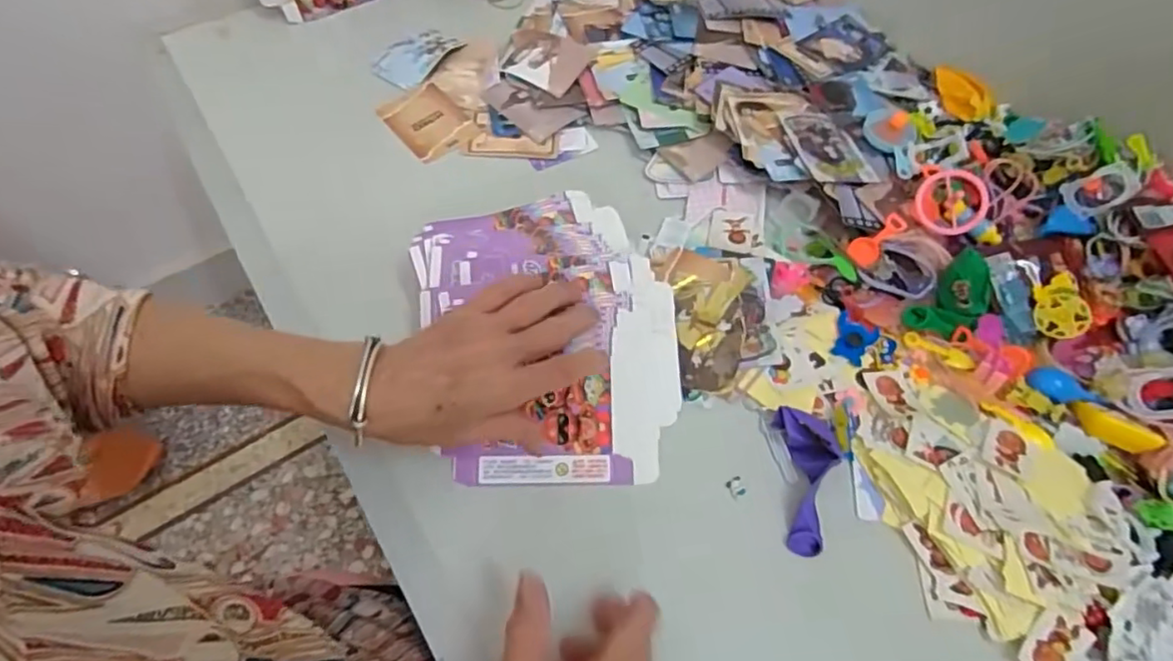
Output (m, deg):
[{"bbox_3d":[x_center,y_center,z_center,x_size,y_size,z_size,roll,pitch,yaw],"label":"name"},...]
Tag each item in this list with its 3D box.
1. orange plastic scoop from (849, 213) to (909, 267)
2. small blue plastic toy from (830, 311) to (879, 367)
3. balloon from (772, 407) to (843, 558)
[{"bbox_3d":[0.223,-0.068,0.471,0.050,0.008,0.021,-41,67,2],"label":"orange plastic scoop"},{"bbox_3d":[0.192,0.005,0.444,0.029,0.007,0.035,31,62,15],"label":"small blue plastic toy"},{"bbox_3d":[0.140,0.093,0.387,0.031,0.024,0.088,6,58,1],"label":"balloon"}]

